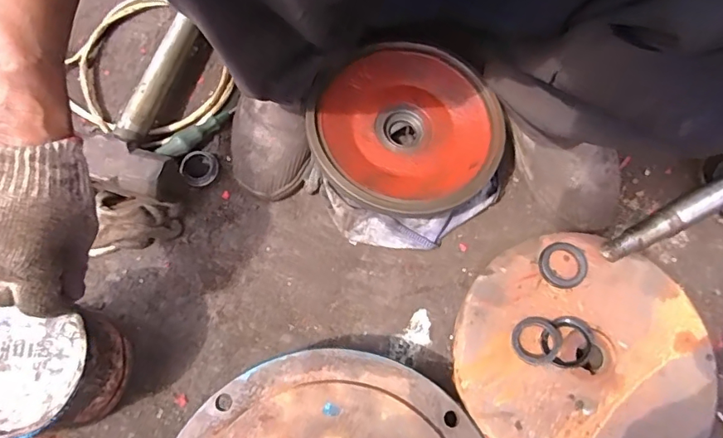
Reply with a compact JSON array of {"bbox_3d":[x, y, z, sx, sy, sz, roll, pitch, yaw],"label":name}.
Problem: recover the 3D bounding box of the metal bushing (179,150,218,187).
[{"bbox_3d":[-0.186,-0.058,0.554,0.042,0.017,0.040,0,70,-1],"label":"metal bushing"}]

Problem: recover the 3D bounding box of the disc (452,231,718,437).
[{"bbox_3d":[0.205,0.122,0.451,0.231,0.016,0.215,0,70,-1],"label":"disc"}]

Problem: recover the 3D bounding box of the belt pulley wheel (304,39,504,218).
[{"bbox_3d":[0.049,-0.101,0.518,0.194,0.037,0.197,22,71,6],"label":"belt pulley wheel"}]

